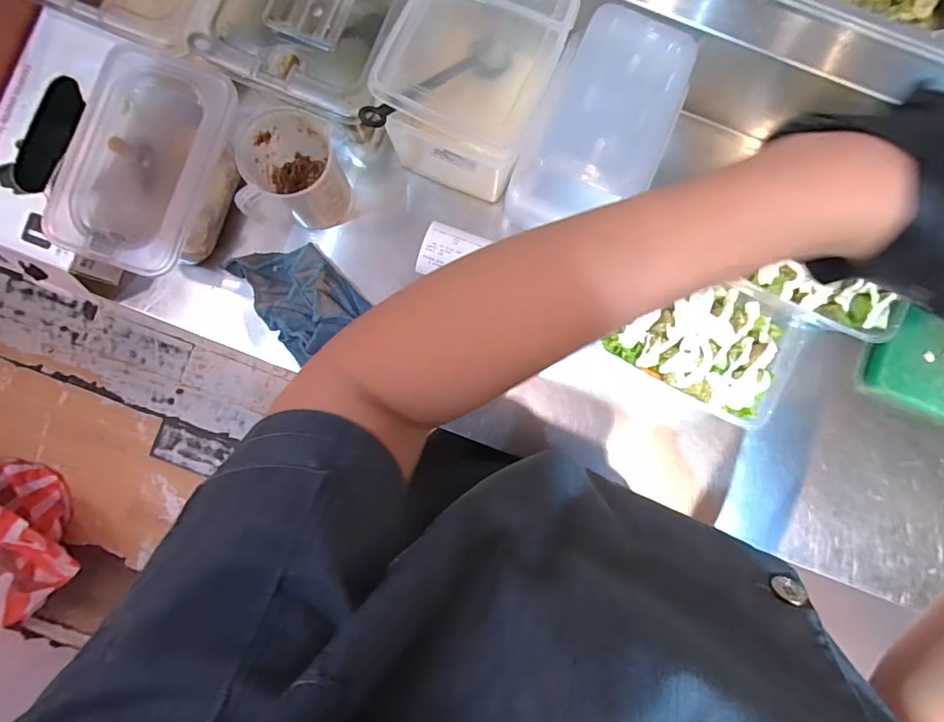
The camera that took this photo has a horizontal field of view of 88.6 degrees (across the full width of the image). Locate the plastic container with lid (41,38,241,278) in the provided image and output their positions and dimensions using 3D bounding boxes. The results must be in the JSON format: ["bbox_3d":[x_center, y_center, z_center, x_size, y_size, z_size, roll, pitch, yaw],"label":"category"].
[{"bbox_3d":[-0.274,-0.165,0.425,0.116,0.078,0.177,19,88,0],"label":"plastic container with lid"}]

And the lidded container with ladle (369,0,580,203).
[{"bbox_3d":[0.003,-0.245,0.431,0.130,0.124,0.160,21,88,0],"label":"lidded container with ladle"}]

